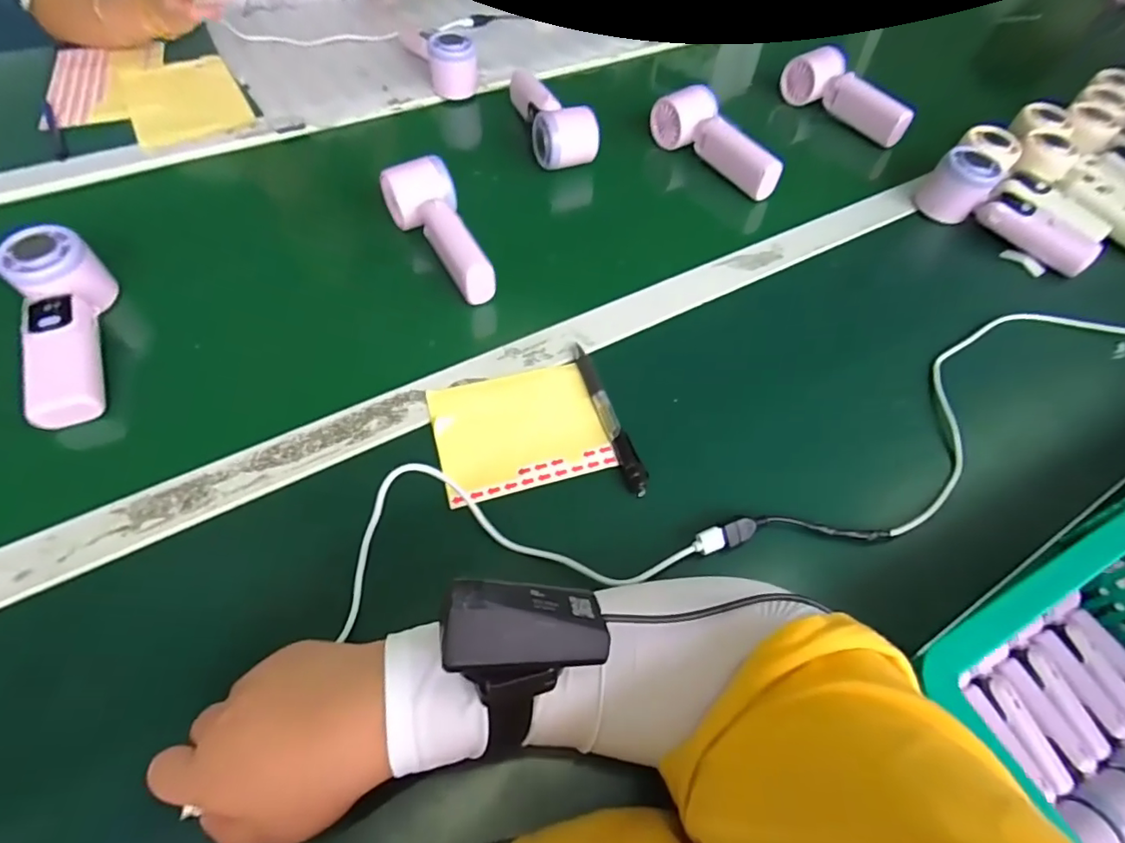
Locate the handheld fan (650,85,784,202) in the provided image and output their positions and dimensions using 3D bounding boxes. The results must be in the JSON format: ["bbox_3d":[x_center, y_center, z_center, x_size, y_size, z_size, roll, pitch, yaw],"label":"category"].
[{"bbox_3d":[0.170,-0.308,0.611,0.049,0.051,0.169,-24,61,-19],"label":"handheld fan"}]

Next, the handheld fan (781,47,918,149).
[{"bbox_3d":[0.349,-0.402,0.684,0.057,0.052,0.166,-19,59,-17],"label":"handheld fan"}]

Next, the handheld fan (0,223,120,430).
[{"bbox_3d":[-0.379,-0.077,0.417,0.058,0.046,0.170,-20,60,-16],"label":"handheld fan"}]

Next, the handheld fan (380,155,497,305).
[{"bbox_3d":[-0.110,-0.172,0.494,0.061,0.049,0.145,-19,59,-17],"label":"handheld fan"}]

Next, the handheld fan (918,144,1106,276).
[{"bbox_3d":[0.456,-0.211,0.567,0.050,0.067,0.173,-34,64,-23],"label":"handheld fan"}]

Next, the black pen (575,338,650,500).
[{"bbox_3d":[0.033,-0.005,0.417,0.014,0.010,0.137,-14,58,-14],"label":"black pen"}]

